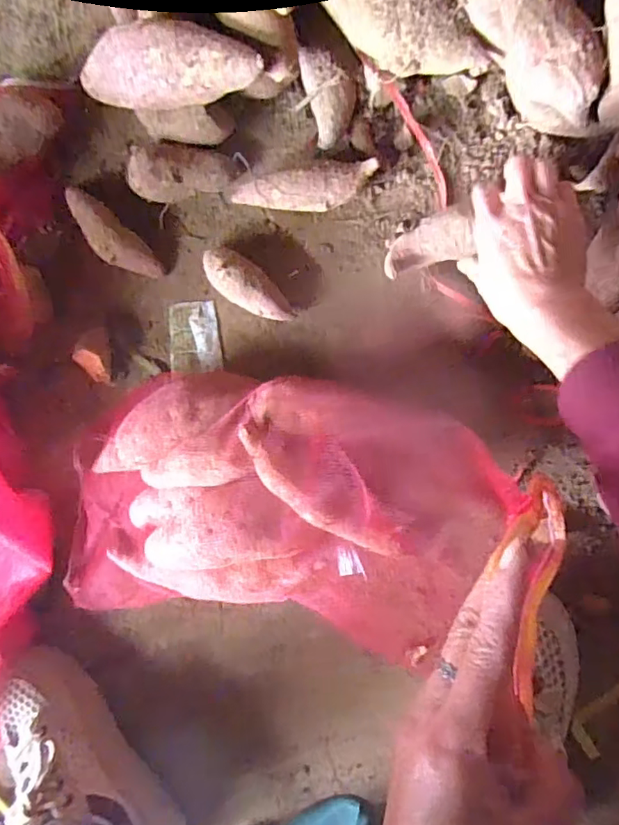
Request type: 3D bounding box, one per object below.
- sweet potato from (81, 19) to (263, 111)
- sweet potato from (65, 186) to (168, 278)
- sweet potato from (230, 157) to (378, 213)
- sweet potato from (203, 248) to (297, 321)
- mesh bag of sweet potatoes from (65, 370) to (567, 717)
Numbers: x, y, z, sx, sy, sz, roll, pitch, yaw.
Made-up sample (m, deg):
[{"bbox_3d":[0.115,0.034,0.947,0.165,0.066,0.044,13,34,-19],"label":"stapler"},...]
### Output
[{"bbox_3d":[-0.121,-0.275,0.429,0.181,0.042,0.048,9,91,21],"label":"sweet potato"},{"bbox_3d":[-0.188,-0.165,0.502,0.113,0.032,0.035,44,98,6],"label":"sweet potato"},{"bbox_3d":[-0.006,-0.194,0.471,0.125,0.040,0.035,0,91,9],"label":"sweet potato"},{"bbox_3d":[-0.055,-0.113,0.482,0.094,0.037,0.035,40,97,6],"label":"sweet potato"},{"bbox_3d":[-0.013,0.088,0.429,0.403,0.112,0.215,10,91,8],"label":"mesh bag of sweet potatoes"}]

